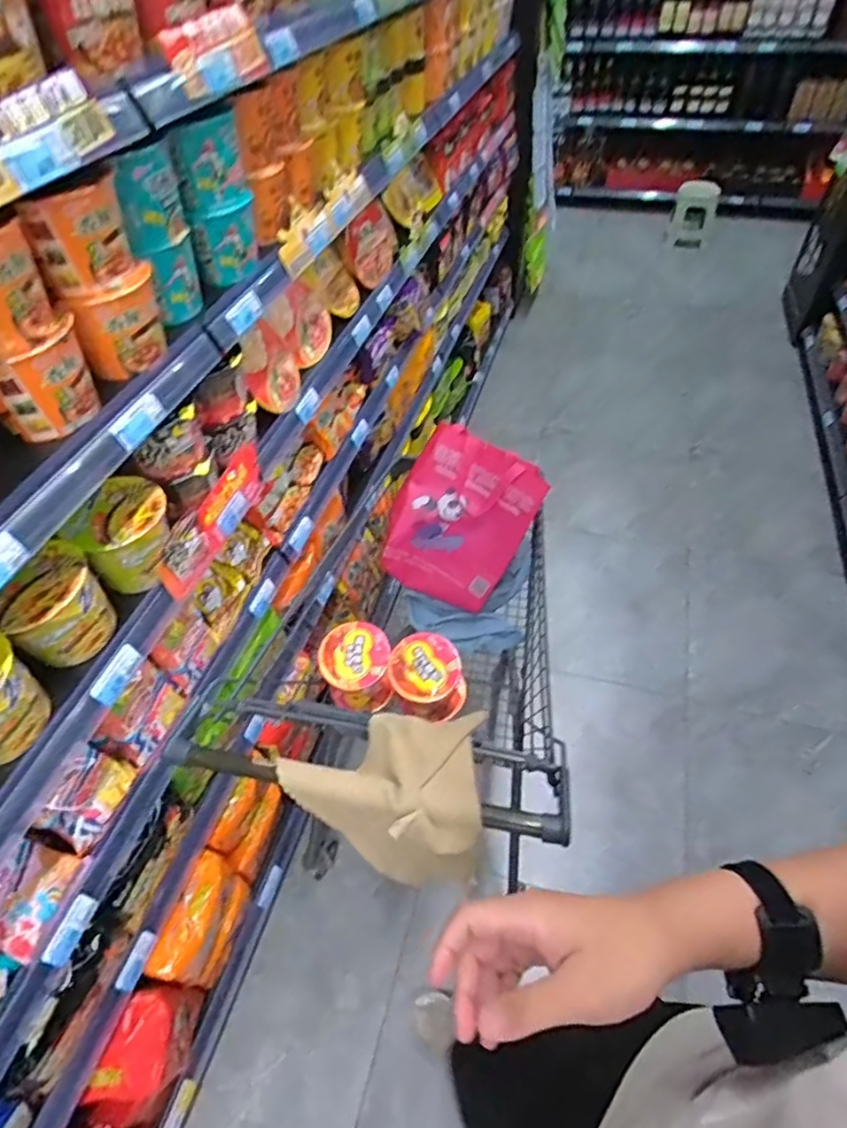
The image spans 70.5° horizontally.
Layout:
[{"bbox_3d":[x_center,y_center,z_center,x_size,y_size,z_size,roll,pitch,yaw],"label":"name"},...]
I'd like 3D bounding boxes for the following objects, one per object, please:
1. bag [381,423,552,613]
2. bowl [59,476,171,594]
[{"bbox_3d":[0.075,-0.090,1.297,0.267,0.364,0.056,28,28,4],"label":"bag"},{"bbox_3d":[-0.411,-0.039,0.838,0.103,0.114,0.129,36,59,29],"label":"bowl"}]

